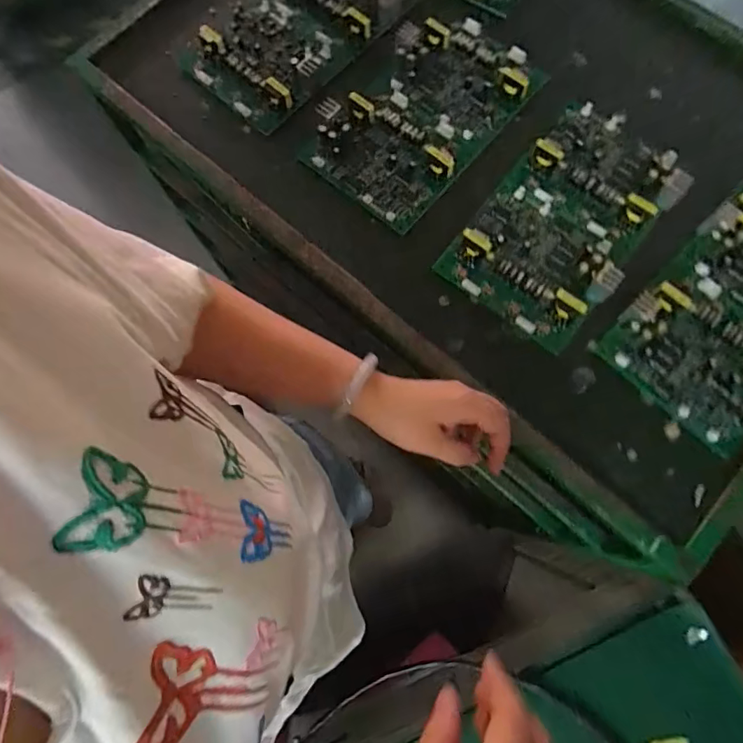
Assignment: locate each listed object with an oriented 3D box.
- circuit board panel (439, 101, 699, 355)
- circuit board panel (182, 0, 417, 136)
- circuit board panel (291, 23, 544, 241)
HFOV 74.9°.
[{"bbox_3d":[0.205,-0.163,0.499,0.148,0.030,0.261,38,80,11],"label":"circuit board panel"},{"bbox_3d":[-0.085,-0.413,0.567,0.157,0.024,0.267,43,81,12],"label":"circuit board panel"},{"bbox_3d":[0.060,-0.290,0.532,0.149,0.022,0.260,39,80,11],"label":"circuit board panel"}]

